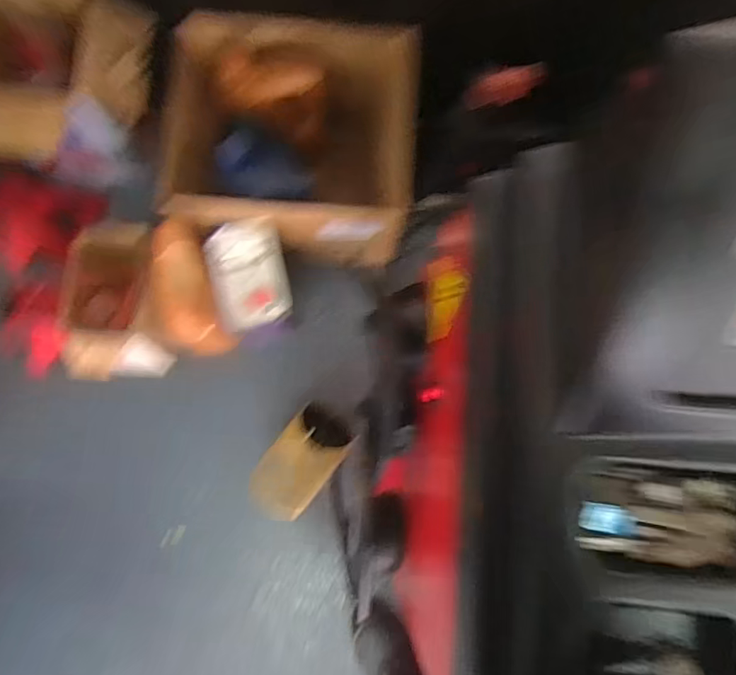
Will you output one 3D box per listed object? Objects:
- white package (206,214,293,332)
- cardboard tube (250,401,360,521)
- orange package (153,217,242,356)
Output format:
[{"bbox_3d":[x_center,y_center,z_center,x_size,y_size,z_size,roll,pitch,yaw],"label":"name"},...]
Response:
[{"bbox_3d":[-0.210,-0.115,0.929,0.119,0.040,0.190,-13,91,-2],"label":"white package"},{"bbox_3d":[-0.128,0.214,0.925,0.127,0.090,0.211,45,59,-9],"label":"cardboard tube"},{"bbox_3d":[-0.314,-0.081,0.926,0.111,0.058,0.245,-11,112,-4],"label":"orange package"}]

